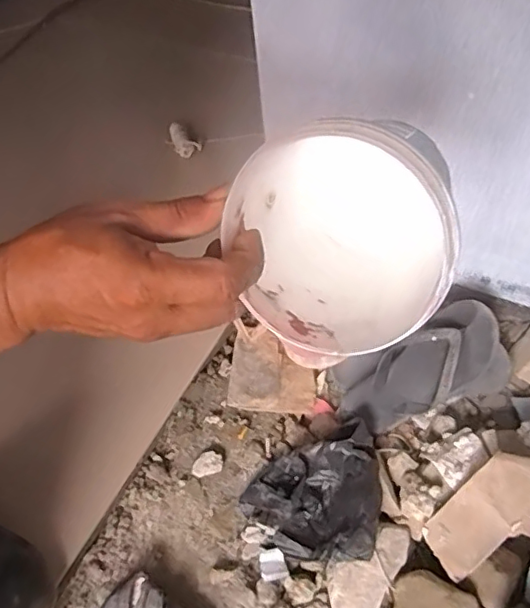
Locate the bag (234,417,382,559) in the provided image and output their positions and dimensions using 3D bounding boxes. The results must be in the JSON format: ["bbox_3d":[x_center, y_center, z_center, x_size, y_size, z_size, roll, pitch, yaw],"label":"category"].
[{"bbox_3d":[0.063,0.255,0.785,0.186,0.044,0.181,1,55,7],"label":"bag"}]

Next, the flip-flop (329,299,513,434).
[{"bbox_3d":[0.229,0.099,0.839,0.249,0.066,0.137,-28,75,12],"label":"flip-flop"}]

